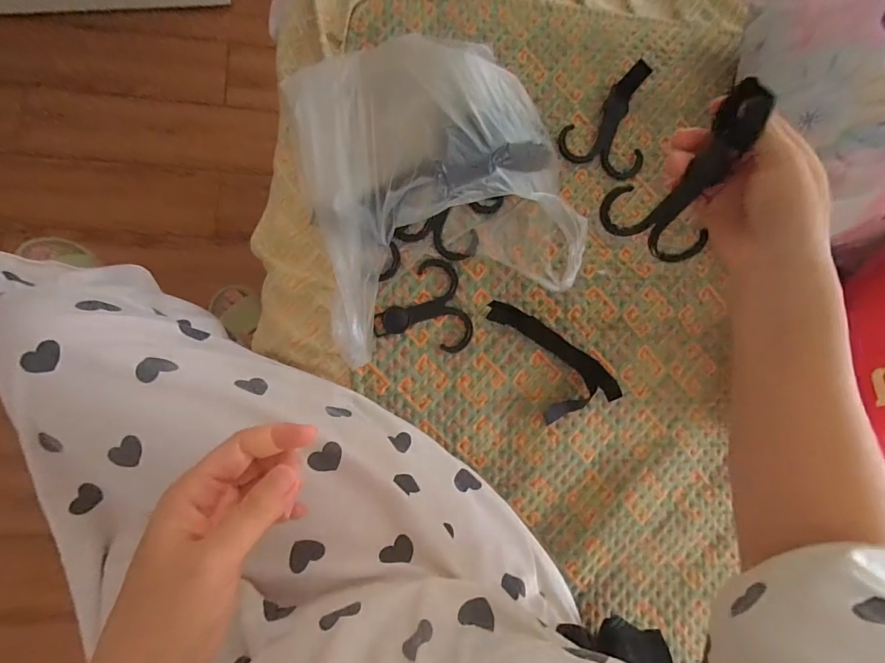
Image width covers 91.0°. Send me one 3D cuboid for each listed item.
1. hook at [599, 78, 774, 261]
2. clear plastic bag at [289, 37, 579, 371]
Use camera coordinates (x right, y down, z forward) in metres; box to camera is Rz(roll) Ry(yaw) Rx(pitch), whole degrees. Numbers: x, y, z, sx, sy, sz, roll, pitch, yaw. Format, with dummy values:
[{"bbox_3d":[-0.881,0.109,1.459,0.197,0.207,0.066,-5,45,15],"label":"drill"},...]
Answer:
[{"bbox_3d":[0.188,-0.109,0.318,0.081,0.029,0.123,43,118,-1],"label":"hook"},{"bbox_3d":[-0.002,-0.140,0.394,0.223,0.105,0.264,-16,86,-9],"label":"clear plastic bag"}]

